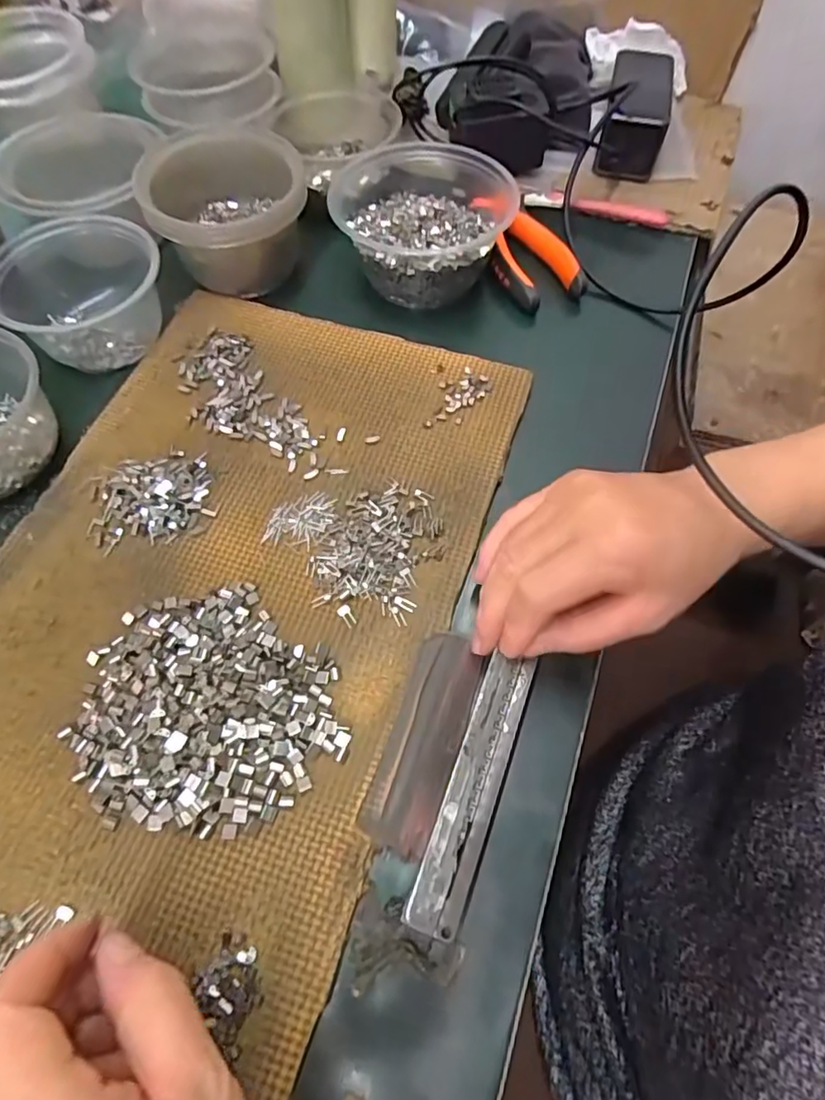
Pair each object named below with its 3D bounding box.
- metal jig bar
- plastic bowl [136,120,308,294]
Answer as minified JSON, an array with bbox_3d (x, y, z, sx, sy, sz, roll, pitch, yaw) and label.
[{"bbox_3d":[0.028,0.103,0.250,0.022,0.004,0.119,20,63,9],"label":"metal jig bar"},{"bbox_3d":[-0.135,-0.250,0.418,0.107,0.067,0.107,1,62,-1],"label":"plastic bowl"}]

